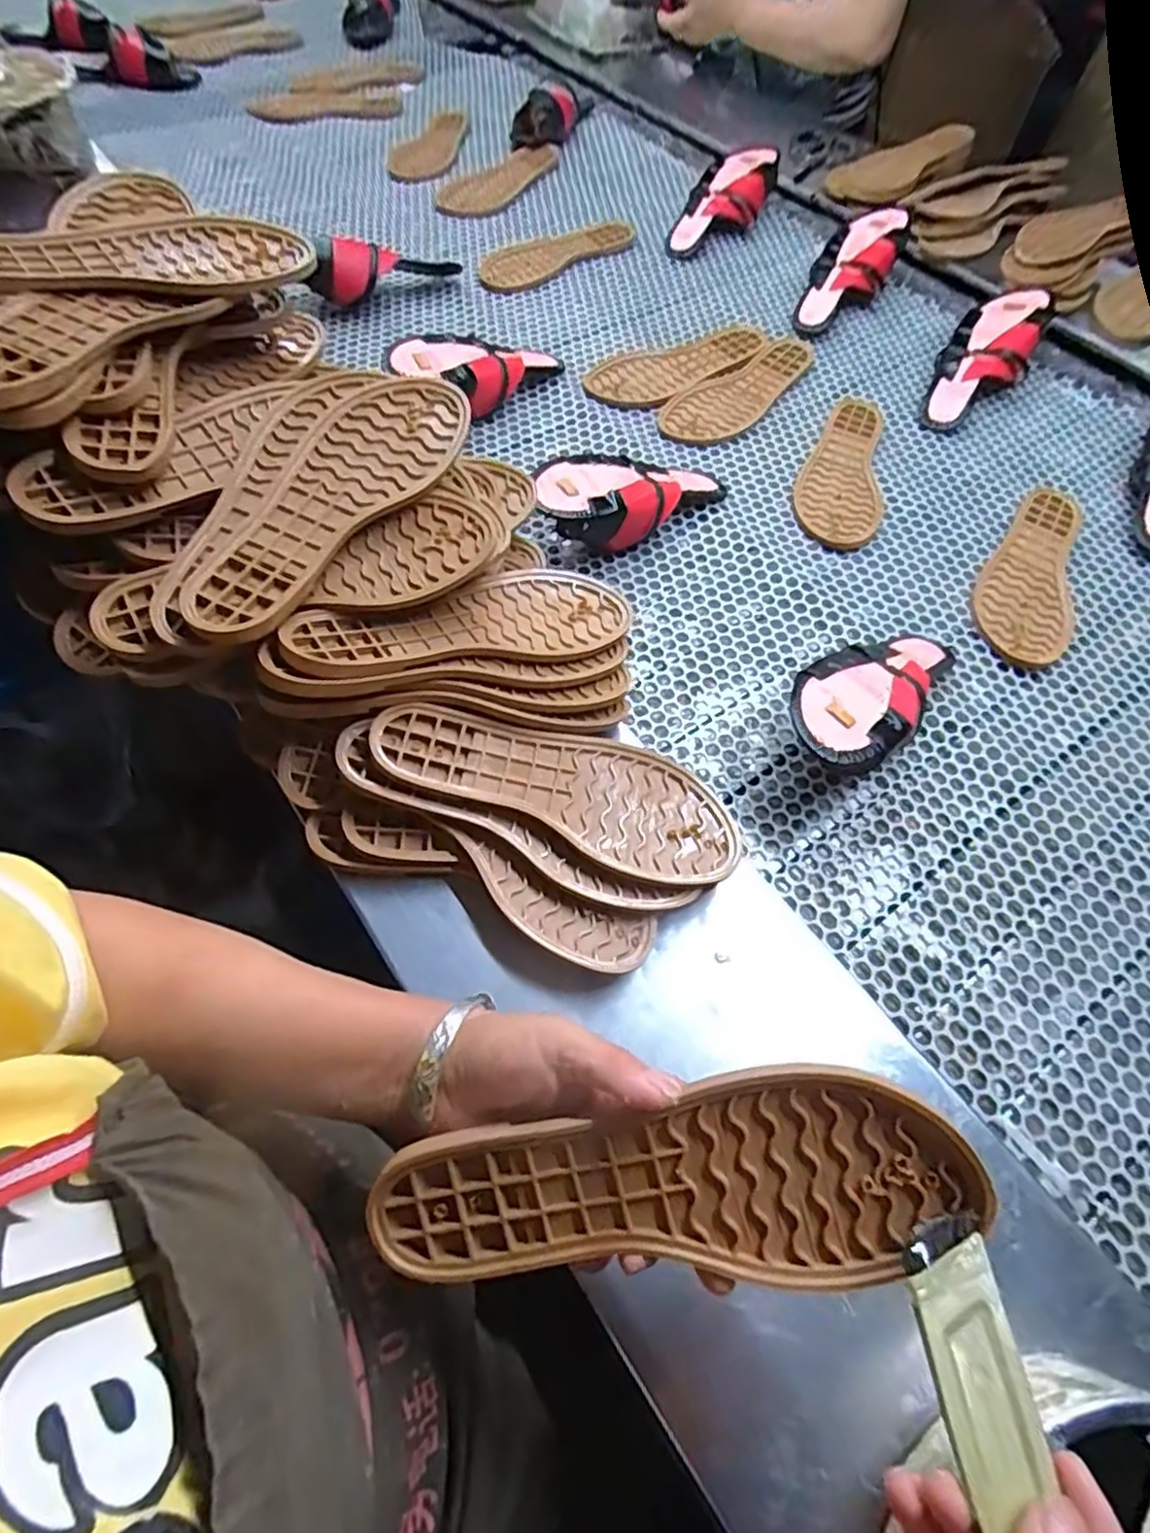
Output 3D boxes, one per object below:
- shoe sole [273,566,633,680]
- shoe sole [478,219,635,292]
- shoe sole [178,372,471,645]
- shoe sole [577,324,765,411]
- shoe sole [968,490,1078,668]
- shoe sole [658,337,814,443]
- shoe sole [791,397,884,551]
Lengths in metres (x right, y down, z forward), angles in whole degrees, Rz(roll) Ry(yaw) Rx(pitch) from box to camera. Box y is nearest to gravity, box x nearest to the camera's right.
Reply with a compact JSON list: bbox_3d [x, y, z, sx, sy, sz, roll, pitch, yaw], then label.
[{"bbox_3d":[-0.075,-0.103,0.480,0.249,0.016,0.088,-16,61,-29],"label":"shoe sole"},{"bbox_3d":[-0.027,-0.718,0.938,0.239,0.018,0.089,-38,75,-20],"label":"shoe sole"},{"bbox_3d":[-0.173,-0.186,0.454,0.098,0.028,0.250,31,65,12],"label":"shoe sole"},{"bbox_3d":[0.134,-0.491,0.819,0.252,0.022,0.077,-30,66,-15],"label":"shoe sole"},{"bbox_3d":[0.456,-0.199,0.668,0.088,0.010,0.248,23,64,12],"label":"shoe sole"},{"bbox_3d":[0.207,-0.448,0.805,0.248,0.012,0.086,-37,68,-18],"label":"shoe sole"},{"bbox_3d":[0.292,-0.330,0.736,0.088,0.009,0.250,11,62,6],"label":"shoe sole"}]

